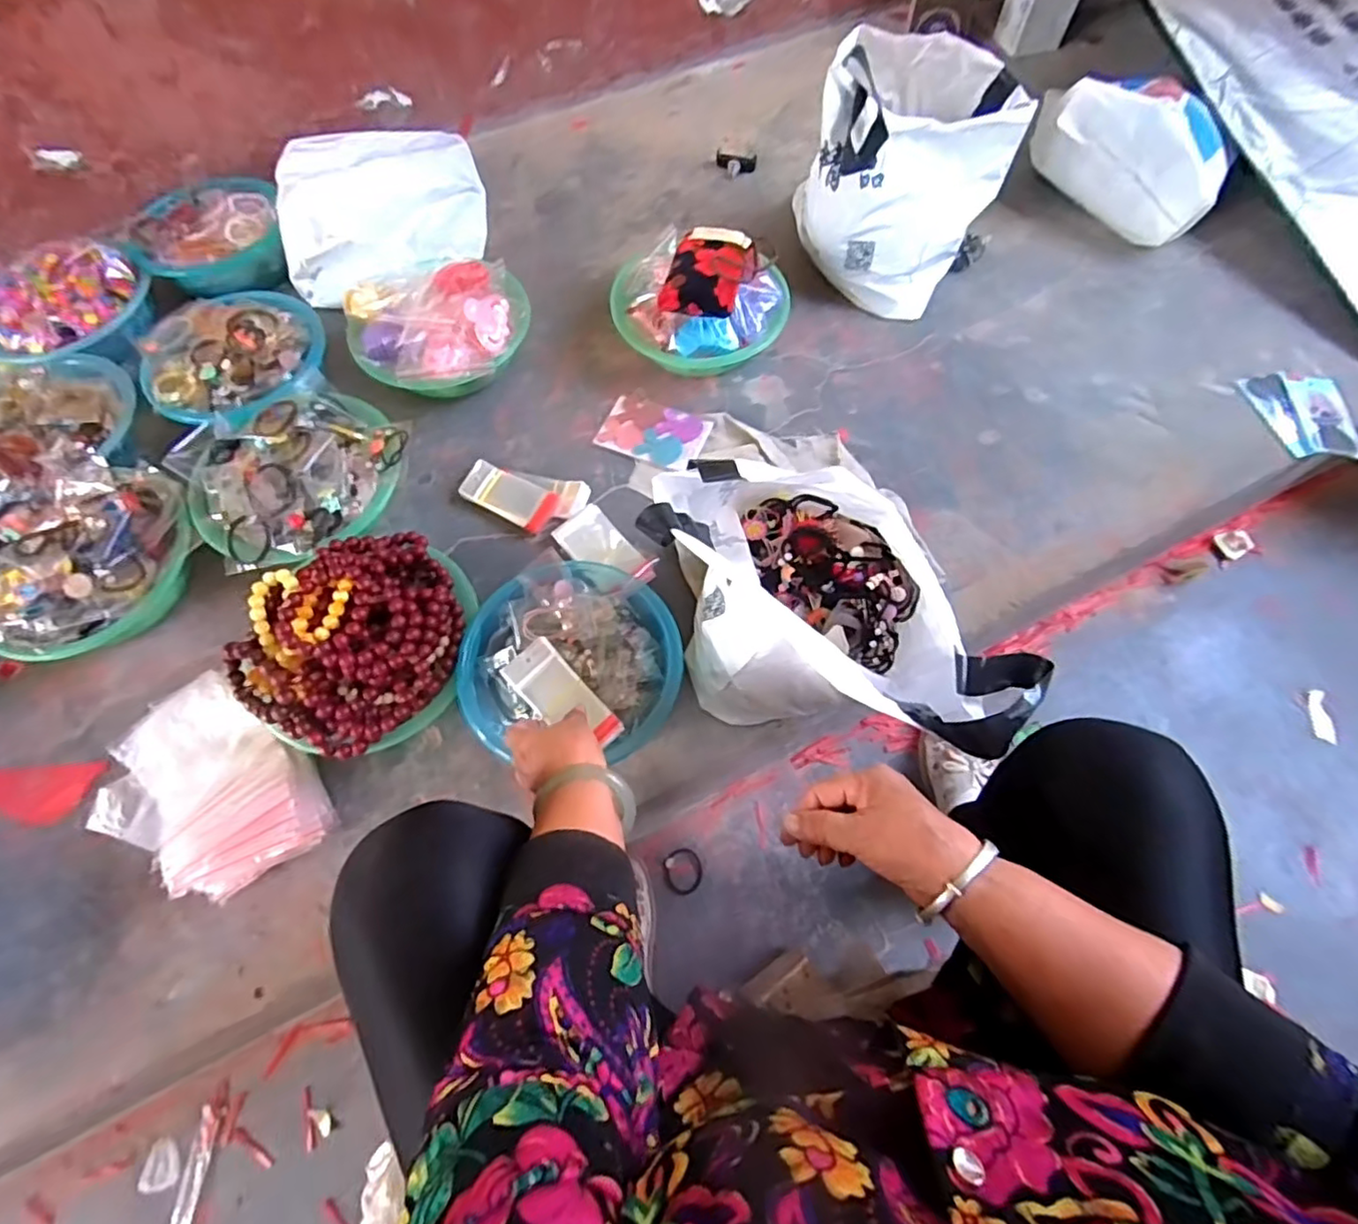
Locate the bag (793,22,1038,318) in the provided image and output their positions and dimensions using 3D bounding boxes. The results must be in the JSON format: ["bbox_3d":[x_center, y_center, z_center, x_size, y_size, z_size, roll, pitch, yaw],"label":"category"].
[{"bbox_3d":[0.325,-0.631,0.898,0.238,0.241,0.295,28,69,12],"label":"bag"}]

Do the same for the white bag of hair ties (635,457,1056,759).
[{"bbox_3d":[0.138,0.011,0.617,0.235,0.243,0.329,-27,68,-11],"label":"white bag of hair ties"}]

